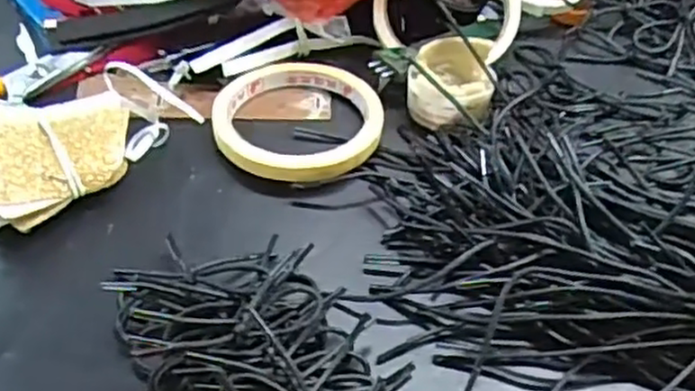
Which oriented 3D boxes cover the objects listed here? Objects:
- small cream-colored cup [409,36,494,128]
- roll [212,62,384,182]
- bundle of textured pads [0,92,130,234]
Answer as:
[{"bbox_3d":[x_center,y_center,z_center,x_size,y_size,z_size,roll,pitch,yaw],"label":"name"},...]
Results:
[{"bbox_3d":[0.060,-0.063,0.413,0.048,0.034,0.046,2,48,-2],"label":"small cream-colored cup"},{"bbox_3d":[-0.027,-0.043,0.404,0.092,0.013,0.091,2,48,-2],"label":"roll"},{"bbox_3d":[-0.148,-0.019,0.360,0.080,0.010,0.069,-9,62,-27],"label":"bundle of textured pads"}]

